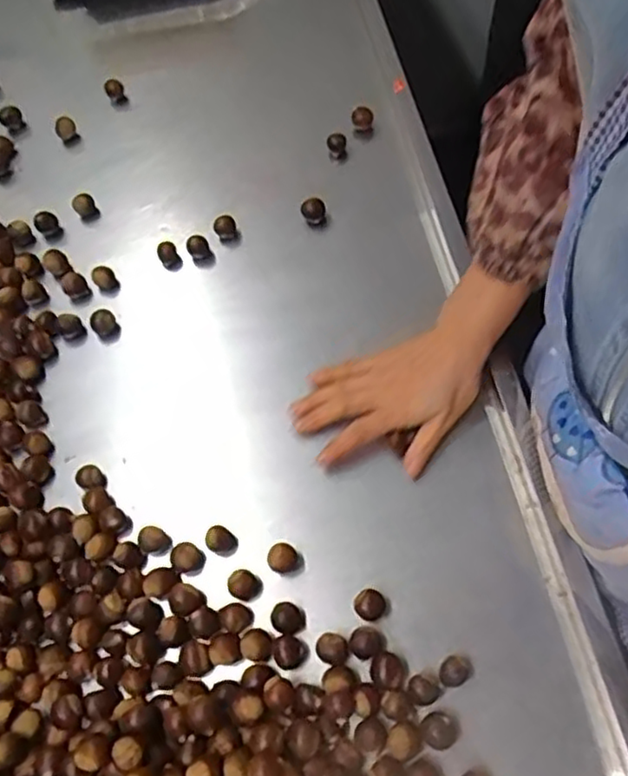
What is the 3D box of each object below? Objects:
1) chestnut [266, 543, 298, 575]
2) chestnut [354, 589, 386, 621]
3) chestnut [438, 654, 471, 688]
[{"bbox_3d":[-0.024,0.134,0.521,0.022,0.022,0.022,-13,64,-4],"label":"chestnut"},{"bbox_3d":[0.041,0.162,0.498,0.022,0.018,0.021,-1,64,2],"label":"chestnut"},{"bbox_3d":[0.099,0.202,0.476,0.021,0.021,0.019,-31,67,-12],"label":"chestnut"}]

